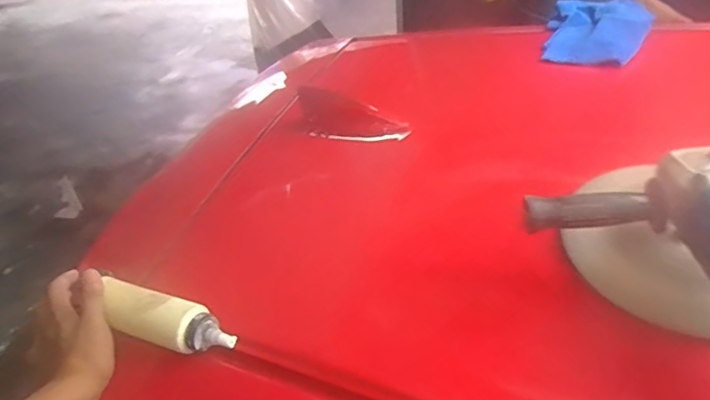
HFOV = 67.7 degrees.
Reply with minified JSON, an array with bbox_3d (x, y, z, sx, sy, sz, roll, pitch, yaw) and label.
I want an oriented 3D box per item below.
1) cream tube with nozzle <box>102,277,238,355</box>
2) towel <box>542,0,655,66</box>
[{"bbox_3d":[-0.214,0.130,0.583,0.176,0.038,0.048,17,45,16],"label":"cream tube with nozzle"},{"bbox_3d":[0.440,-0.317,0.967,0.161,0.038,0.261,9,42,18],"label":"towel"}]

